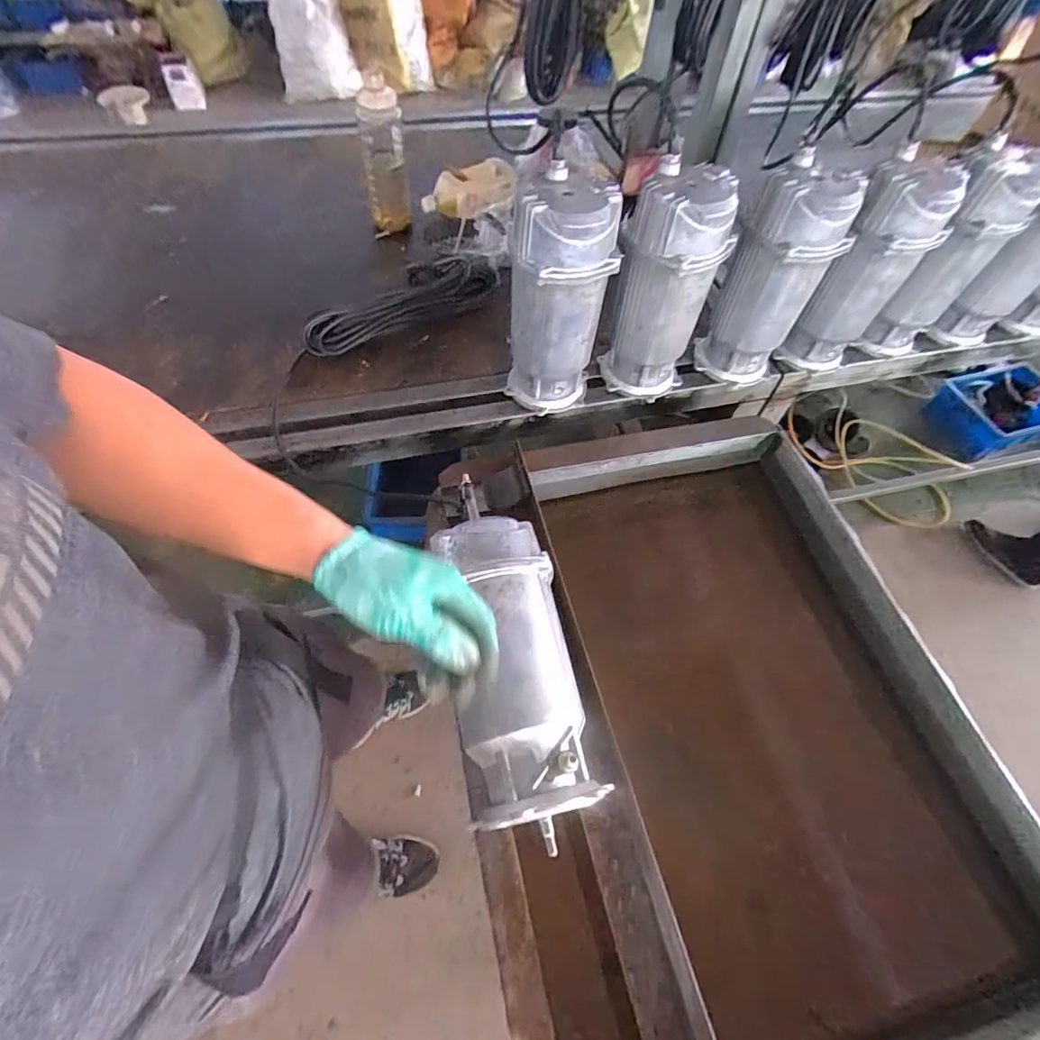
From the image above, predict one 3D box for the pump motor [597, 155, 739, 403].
[{"bbox_3d":[0.202,-0.323,0.735,0.136,0.293,0.112,10,58,3],"label":"pump motor"}]

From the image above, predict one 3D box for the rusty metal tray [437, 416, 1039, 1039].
[{"bbox_3d":[0.230,0.237,0.678,0.573,0.230,0.757,-10,60,-9],"label":"rusty metal tray"}]

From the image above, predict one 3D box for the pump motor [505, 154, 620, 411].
[{"bbox_3d":[0.051,-0.299,0.712,0.126,0.293,0.111,-4,59,-6],"label":"pump motor"}]

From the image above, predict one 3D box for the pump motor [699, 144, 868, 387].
[{"bbox_3d":[0.373,-0.356,0.766,0.119,0.294,0.119,-11,60,-10],"label":"pump motor"}]

